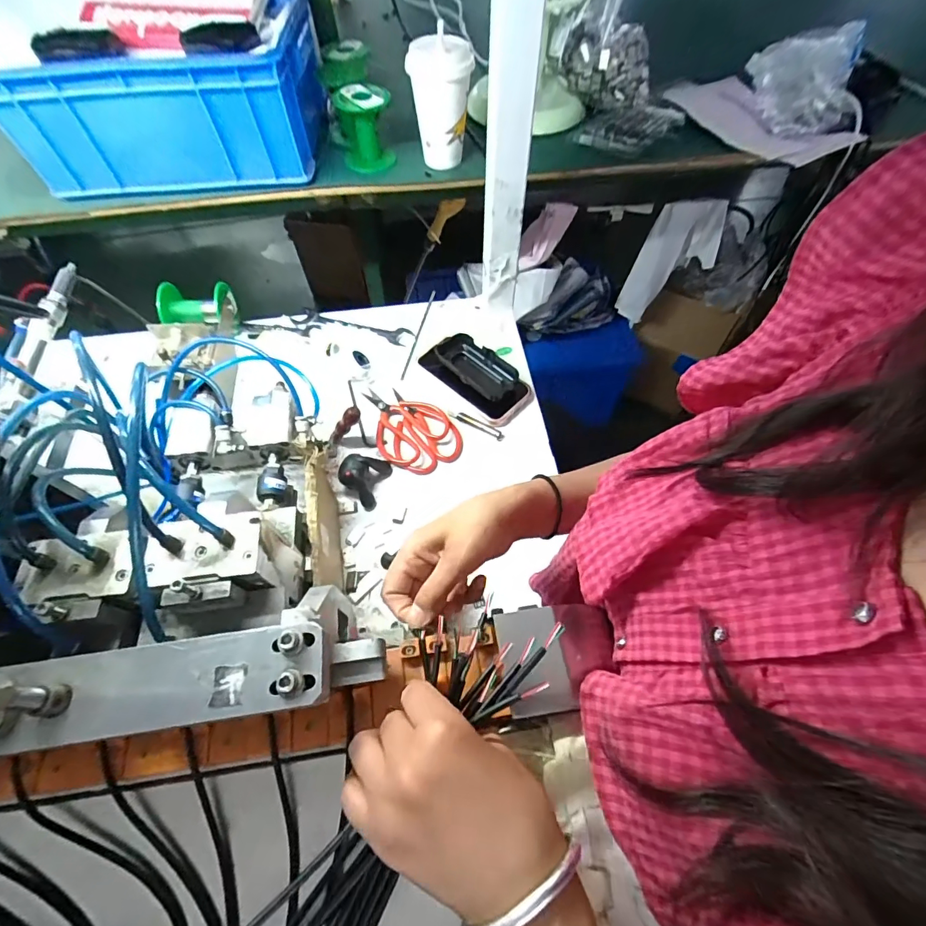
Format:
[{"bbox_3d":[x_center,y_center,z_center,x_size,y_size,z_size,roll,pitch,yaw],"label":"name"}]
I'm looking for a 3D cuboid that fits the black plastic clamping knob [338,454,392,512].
[{"bbox_3d":[-0.111,0.014,0.498,0.039,0.043,0.057,15,61,8],"label":"black plastic clamping knob"}]

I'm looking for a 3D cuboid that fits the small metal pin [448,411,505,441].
[{"bbox_3d":[0.017,-0.047,0.546,0.073,0.011,0.012,24,63,13],"label":"small metal pin"}]

